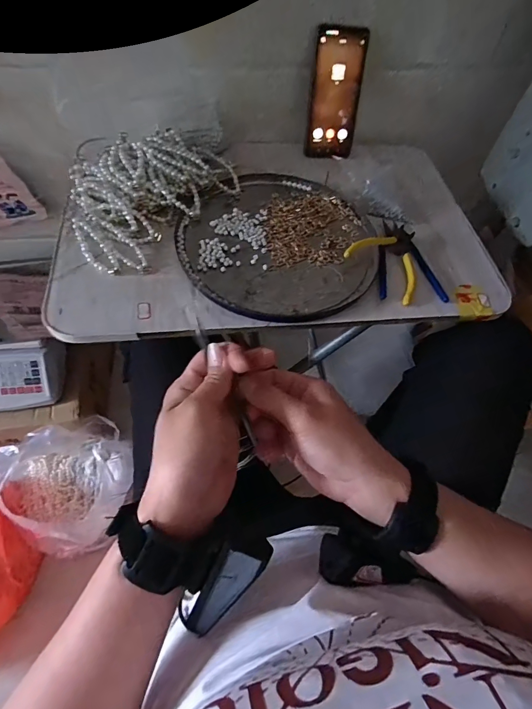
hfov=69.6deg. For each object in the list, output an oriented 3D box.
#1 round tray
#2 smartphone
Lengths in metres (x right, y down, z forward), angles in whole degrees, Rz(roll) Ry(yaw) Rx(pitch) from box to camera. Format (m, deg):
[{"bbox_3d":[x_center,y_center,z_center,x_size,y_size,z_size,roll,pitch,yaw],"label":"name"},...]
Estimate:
[{"bbox_3d":[0.018,-0.152,0.513,0.255,0.018,0.247,2,59,-3],"label":"round tray"},{"bbox_3d":[0.106,-0.393,0.582,0.078,0.165,0.010,-1,38,-5],"label":"smartphone"}]

